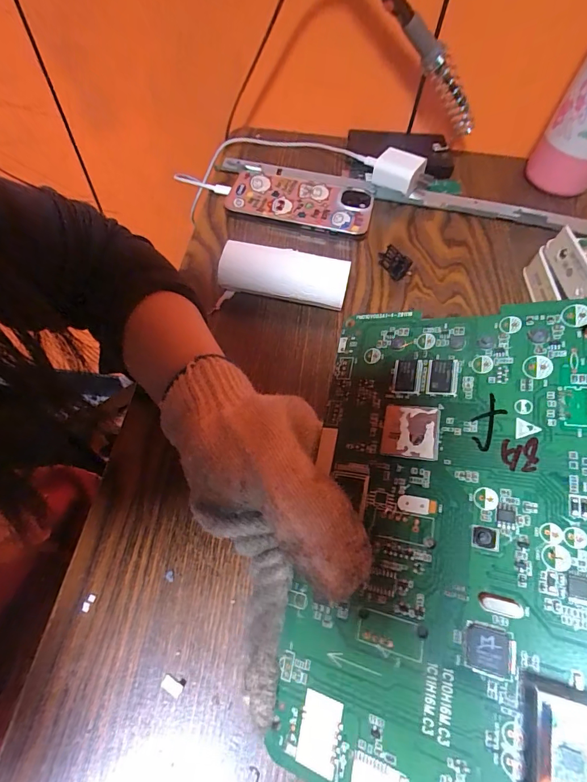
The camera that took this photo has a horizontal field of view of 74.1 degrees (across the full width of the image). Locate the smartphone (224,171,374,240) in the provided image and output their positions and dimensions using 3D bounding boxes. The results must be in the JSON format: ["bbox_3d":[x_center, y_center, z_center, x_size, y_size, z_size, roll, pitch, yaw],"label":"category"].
[{"bbox_3d":[0.006,-0.201,0.411,0.150,0.009,0.075,12,68,8],"label":"smartphone"}]

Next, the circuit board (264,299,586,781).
[{"bbox_3d":[0.051,0.044,0.121,0.105,0.011,0.159,2,70,29],"label":"circuit board"}]

